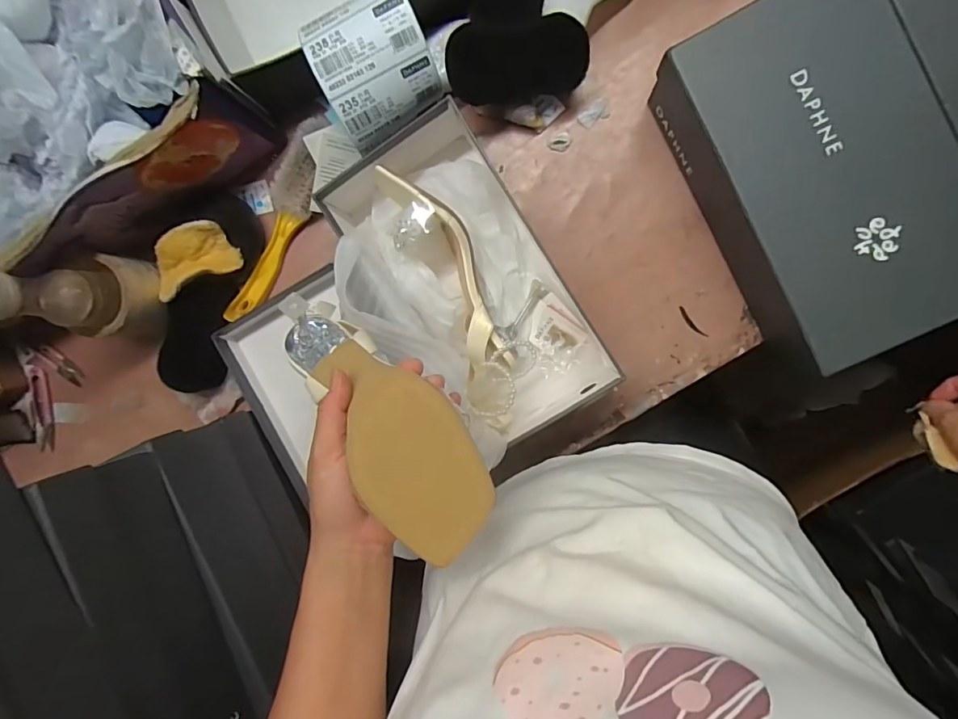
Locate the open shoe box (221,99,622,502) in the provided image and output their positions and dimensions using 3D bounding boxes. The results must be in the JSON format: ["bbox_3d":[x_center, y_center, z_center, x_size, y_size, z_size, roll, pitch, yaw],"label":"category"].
[{"bbox_3d":[-0.011,-0.065,0.483,0.173,0.126,0.324,-37,90,9],"label":"open shoe box"}]

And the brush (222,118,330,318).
[{"bbox_3d":[-0.212,-0.145,0.545,0.050,0.037,0.234,25,98,4],"label":"brush"}]

